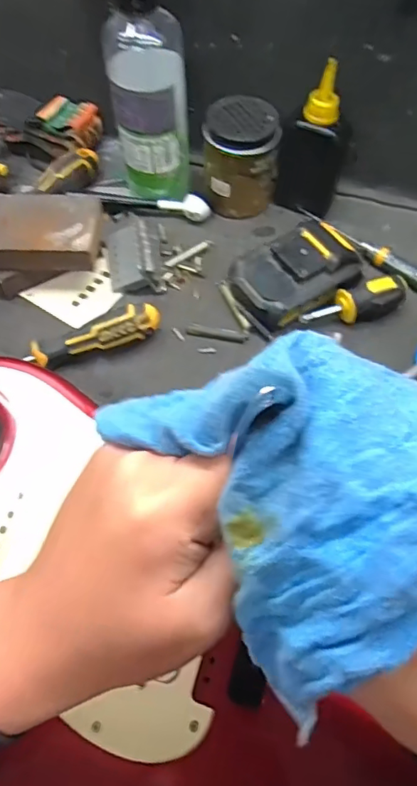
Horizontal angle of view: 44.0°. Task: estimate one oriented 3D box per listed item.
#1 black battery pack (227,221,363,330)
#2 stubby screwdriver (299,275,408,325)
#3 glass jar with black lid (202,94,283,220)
[{"bbox_3d":[0.078,-0.111,0.471,0.115,0.042,0.076,-27,64,-14],"label":"black battery pack"},{"bbox_3d":[0.128,-0.078,0.456,0.093,0.032,0.029,-18,62,-10],"label":"stubby screwdriver"},{"bbox_3d":[0.033,-0.232,0.510,0.068,0.088,0.064,0,61,0],"label":"glass jar with black lid"}]

